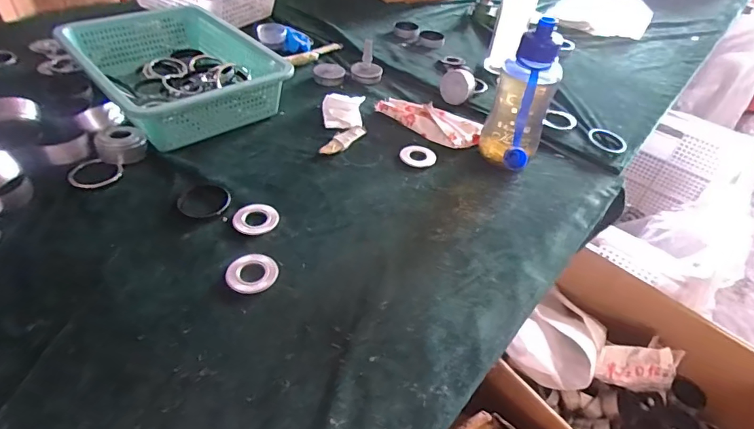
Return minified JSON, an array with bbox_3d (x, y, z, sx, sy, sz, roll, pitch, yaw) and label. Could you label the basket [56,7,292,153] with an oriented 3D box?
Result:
[{"bbox_3d":[-0.379,-0.263,0.821,0.410,0.107,0.284,36,50,29],"label":"basket"}]

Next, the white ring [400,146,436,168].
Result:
[{"bbox_3d":[0.069,-0.098,0.741,0.059,0.007,0.059,3,42,-5],"label":"white ring"}]

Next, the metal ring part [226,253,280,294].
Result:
[{"bbox_3d":[-0.150,0.070,0.534,0.060,0.012,0.055,4,42,-4],"label":"metal ring part"}]

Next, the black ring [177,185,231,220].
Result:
[{"bbox_3d":[-0.240,-0.019,0.618,0.069,0.011,0.069,4,42,-4],"label":"black ring"}]

